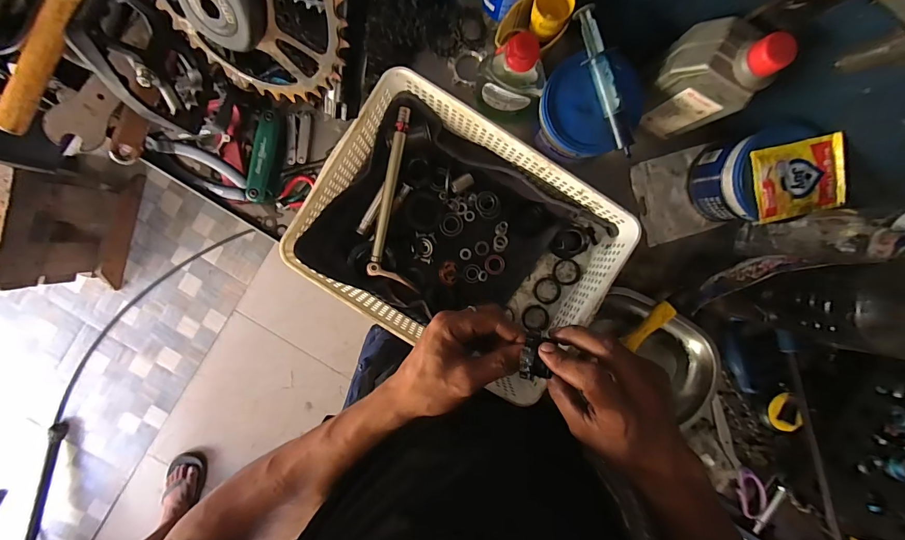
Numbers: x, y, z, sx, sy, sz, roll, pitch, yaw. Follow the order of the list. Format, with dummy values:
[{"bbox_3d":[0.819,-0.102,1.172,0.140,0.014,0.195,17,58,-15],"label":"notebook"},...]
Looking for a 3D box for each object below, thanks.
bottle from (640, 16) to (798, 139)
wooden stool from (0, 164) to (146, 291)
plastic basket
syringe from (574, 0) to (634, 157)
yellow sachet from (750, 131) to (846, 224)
[{"bbox_3d":[0.253,-0.195,0.409,0.080,0.185,0.053,32,92,-4],"label":"bottle"},{"bbox_3d":[-1.186,-0.150,1.100,0.253,0.425,0.341,17,92,-3],"label":"wooden stool"},{"bbox_3d":[0.010,-0.035,0.456,0.322,0.080,0.243,32,92,-4],"label":"plastic basket"},{"bbox_3d":[0.155,-0.190,0.397,0.024,0.026,0.148,-18,94,-1],"label":"syringe"},{"bbox_3d":[0.376,-0.099,0.418,0.093,0.014,0.078,-13,94,-1],"label":"yellow sachet"}]

